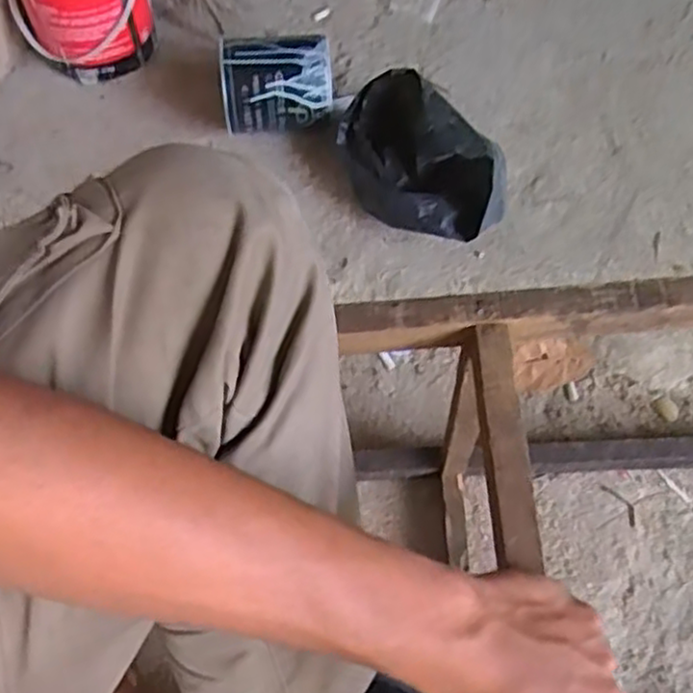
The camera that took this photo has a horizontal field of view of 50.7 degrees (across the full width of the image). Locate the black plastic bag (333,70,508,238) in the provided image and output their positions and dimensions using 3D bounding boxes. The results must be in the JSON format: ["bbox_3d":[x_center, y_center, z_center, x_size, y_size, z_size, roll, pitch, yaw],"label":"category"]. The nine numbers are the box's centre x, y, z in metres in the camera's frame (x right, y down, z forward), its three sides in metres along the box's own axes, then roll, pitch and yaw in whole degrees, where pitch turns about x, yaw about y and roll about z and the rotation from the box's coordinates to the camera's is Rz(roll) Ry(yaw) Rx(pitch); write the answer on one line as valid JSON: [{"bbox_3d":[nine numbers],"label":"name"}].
[{"bbox_3d":[0.077,-0.201,0.834,0.224,0.129,0.103,34,66,16],"label":"black plastic bag"}]

